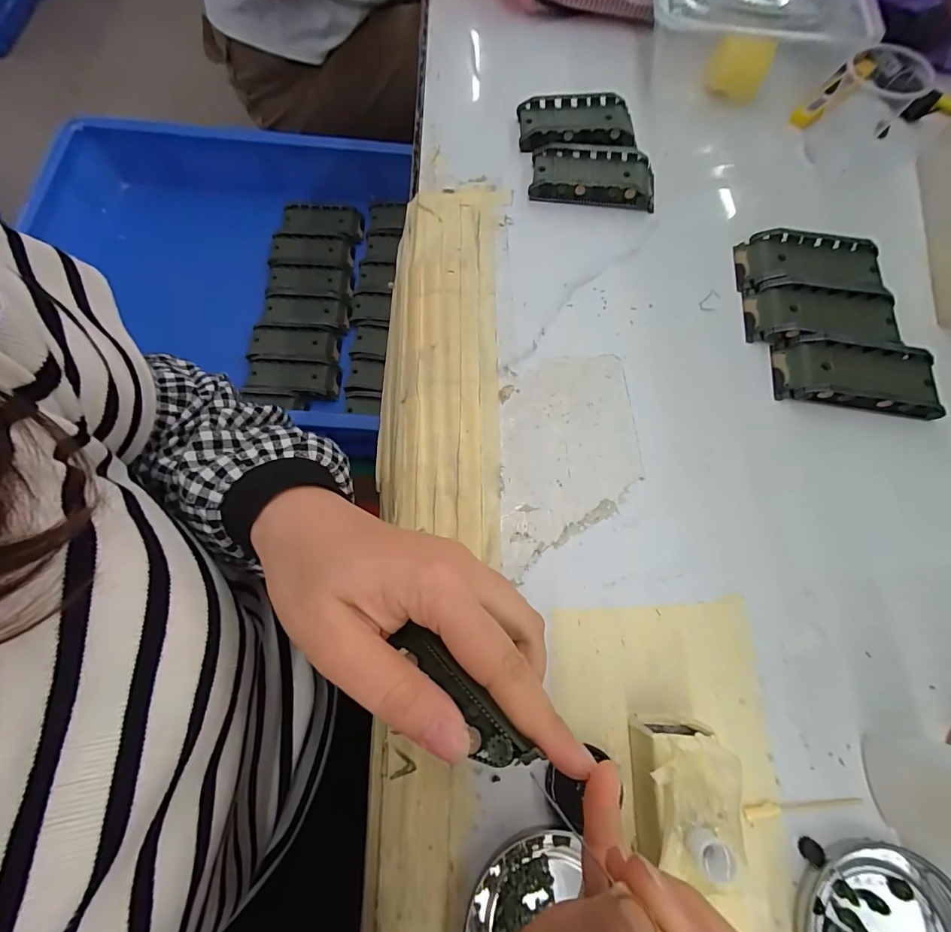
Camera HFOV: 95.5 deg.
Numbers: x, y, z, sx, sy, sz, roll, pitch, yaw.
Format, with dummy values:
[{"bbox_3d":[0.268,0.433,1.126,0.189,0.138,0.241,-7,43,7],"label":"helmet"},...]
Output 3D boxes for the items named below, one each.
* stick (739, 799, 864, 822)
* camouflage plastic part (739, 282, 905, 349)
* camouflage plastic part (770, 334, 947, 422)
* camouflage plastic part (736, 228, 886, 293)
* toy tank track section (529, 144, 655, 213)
[{"bbox_3d":[0.159,0.165,0.208,0.059,0.004,0.006,-6,70,-2],"label":"stick"},{"bbox_3d":[0.237,-0.101,0.294,0.094,0.018,0.044,7,71,3],"label":"camouflage plastic part"},{"bbox_3d":[0.248,-0.059,0.279,0.096,0.021,0.043,7,71,3],"label":"camouflage plastic part"},{"bbox_3d":[0.240,-0.144,0.310,0.094,0.016,0.045,7,71,3],"label":"camouflage plastic part"},{"bbox_3d":[0.094,-0.230,0.340,0.096,0.017,0.050,9,71,4],"label":"toy tank track section"}]

